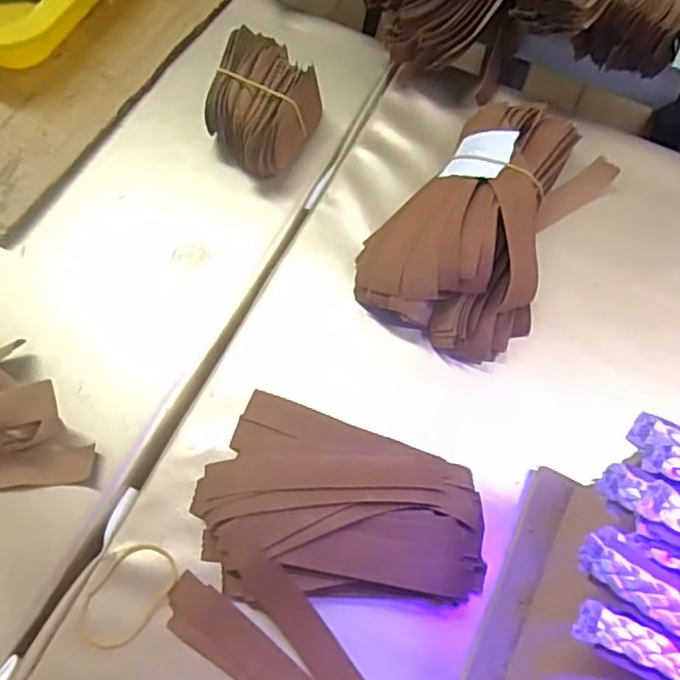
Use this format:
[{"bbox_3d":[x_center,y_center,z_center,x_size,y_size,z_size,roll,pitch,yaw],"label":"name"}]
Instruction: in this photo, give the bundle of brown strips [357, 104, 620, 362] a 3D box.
[{"bbox_3d":[0.086,-0.073,0.382,0.097,0.046,0.161,30,70,10],"label":"bundle of brown strips"}]

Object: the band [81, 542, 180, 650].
[{"bbox_3d":[-0.104,0.125,0.315,0.034,0.004,0.052,30,70,10],"label":"band"}]

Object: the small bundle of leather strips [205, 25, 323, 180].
[{"bbox_3d":[-0.049,-0.150,0.412,0.057,0.050,0.074,28,70,9],"label":"small bundle of leather strips"}]

